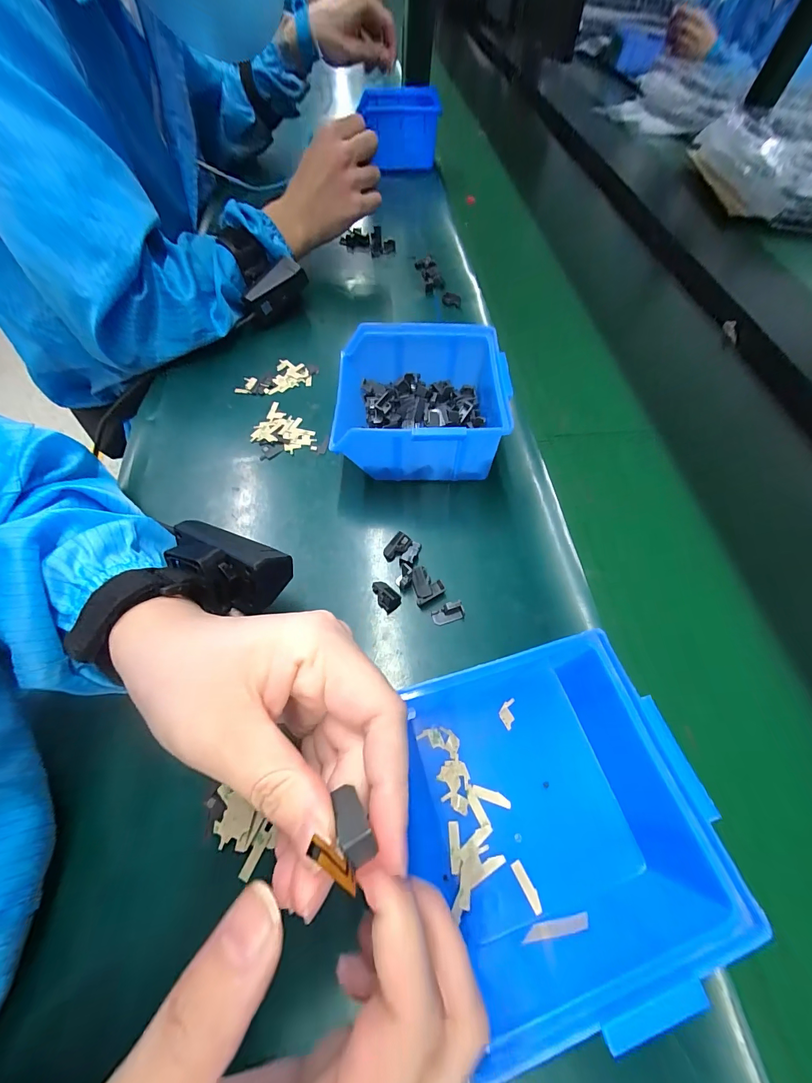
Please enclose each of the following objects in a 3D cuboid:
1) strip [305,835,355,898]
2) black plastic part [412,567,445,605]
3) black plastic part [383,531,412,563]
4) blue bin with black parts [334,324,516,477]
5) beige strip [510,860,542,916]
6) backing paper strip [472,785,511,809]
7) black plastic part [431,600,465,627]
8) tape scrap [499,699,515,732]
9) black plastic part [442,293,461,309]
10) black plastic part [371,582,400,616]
[{"bbox_3d":[-0.019,0.089,0.103,0.004,0.020,0.006,-27,20,17],"label":"strip"},{"bbox_3d":[0.014,0.030,0.267,0.020,0.011,0.023,-17,63,-13],"label":"black plastic part"},{"bbox_3d":[-0.007,0.004,0.281,0.022,0.011,0.013,-39,69,-22],"label":"black plastic part"},{"bbox_3d":[0.011,-0.111,0.315,0.135,0.070,0.126,-1,60,-4],"label":"blue bin with black parts"},{"bbox_3d":[0.061,0.173,0.187,0.006,0.004,0.021,-23,64,-16],"label":"beige strip"},{"bbox_3d":[0.047,0.141,0.207,0.022,0.004,0.005,18,63,5],"label":"backing paper strip"},{"bbox_3d":[0.029,0.049,0.257,0.020,0.014,0.011,-11,61,-9],"label":"black plastic part"},{"bbox_3d":[0.061,0.104,0.226,0.009,0.004,0.017,9,60,2],"label":"tape scrap"},{"bbox_3d":[0.055,-0.289,0.451,0.023,0.018,0.008,1,60,-3],"label":"black plastic part"},{"bbox_3d":[-0.015,0.038,0.263,0.014,0.009,0.023,-37,69,-21],"label":"black plastic part"}]

